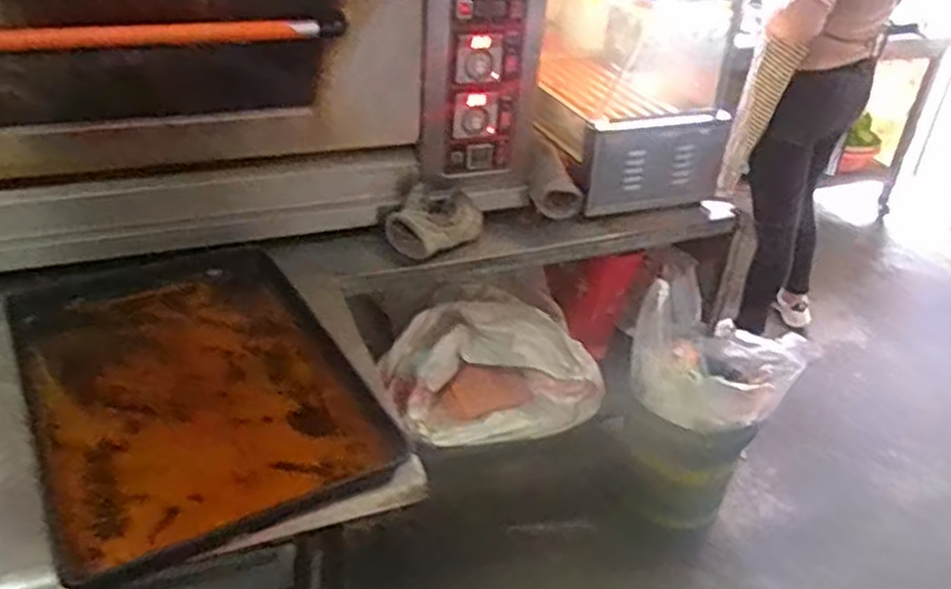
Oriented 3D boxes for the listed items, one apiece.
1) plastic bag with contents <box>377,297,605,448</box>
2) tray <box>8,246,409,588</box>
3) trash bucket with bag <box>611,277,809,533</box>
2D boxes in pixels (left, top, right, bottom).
[{"bbox_3d":[0.026,0.189,1.907,0.504,0.298,0.267,-7,34,-15],"label":"plastic bag with contents"},{"bbox_3d":[-0.410,0.110,1.117,0.423,0.064,0.645,-15,37,-27],"label":"tray"},{"bbox_3d":[0.546,0.247,1.840,0.346,0.542,0.332,13,34,15],"label":"trash bucket with bag"}]

